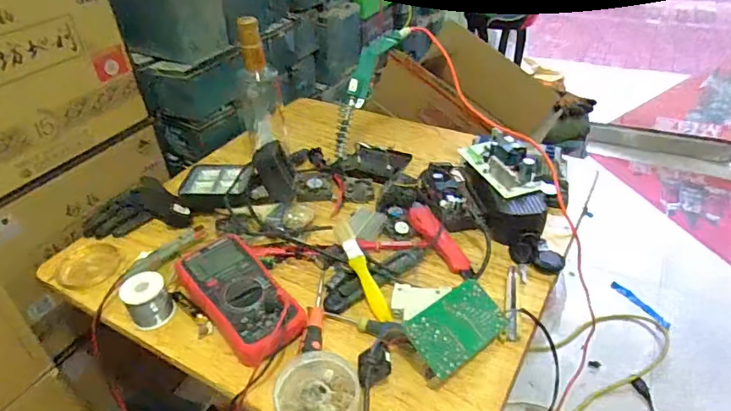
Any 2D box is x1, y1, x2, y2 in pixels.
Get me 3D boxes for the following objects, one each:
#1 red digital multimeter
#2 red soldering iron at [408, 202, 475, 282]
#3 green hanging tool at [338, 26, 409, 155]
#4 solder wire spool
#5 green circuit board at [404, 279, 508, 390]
[{"bbox_3d":[-0.157,0.110,0.610,0.097,0.036,0.206,-27,42,-27],"label":"red digital multimeter"},{"bbox_3d":[0.106,0.050,0.699,0.030,0.018,0.138,-22,56,-22],"label":"red soldering iron"},{"bbox_3d":[0.000,-0.199,0.840,0.032,0.241,0.063,32,11,39],"label":"green hanging tool"},{"bbox_3d":[-0.278,0.119,0.626,0.055,0.051,0.055,-25,41,-25],"label":"solder wire spool"},{"bbox_3d":[0.102,0.141,0.565,0.127,0.023,0.071,-25,68,-33],"label":"green circuit board"}]

